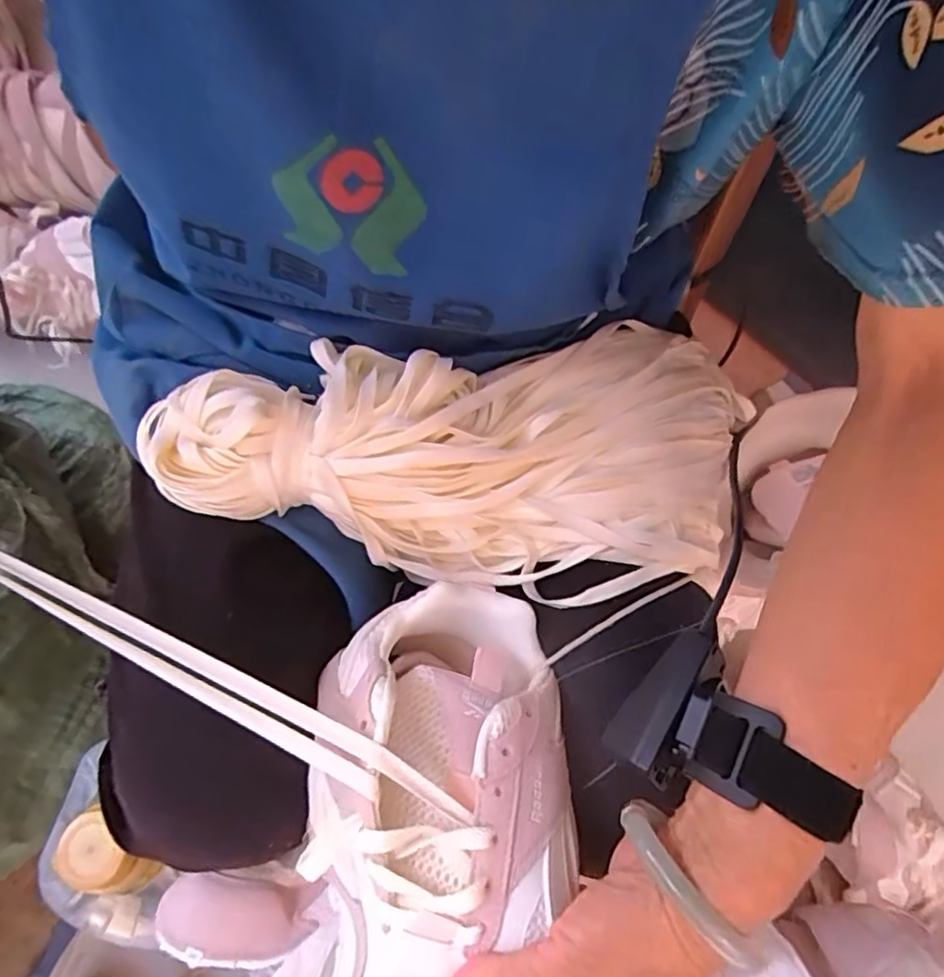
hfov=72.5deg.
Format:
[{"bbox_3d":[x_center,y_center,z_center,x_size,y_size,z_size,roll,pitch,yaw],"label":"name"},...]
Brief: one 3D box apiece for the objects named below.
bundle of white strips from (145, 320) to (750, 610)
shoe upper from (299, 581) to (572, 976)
[{"bbox_3d":[0.014,-0.017,0.368,0.323,0.076,0.161,1,73,-15],"label":"bundle of white strips"},{"bbox_3d":[-0.019,0.154,0.293,0.115,0.079,0.223,3,57,1],"label":"shoe upper"}]

